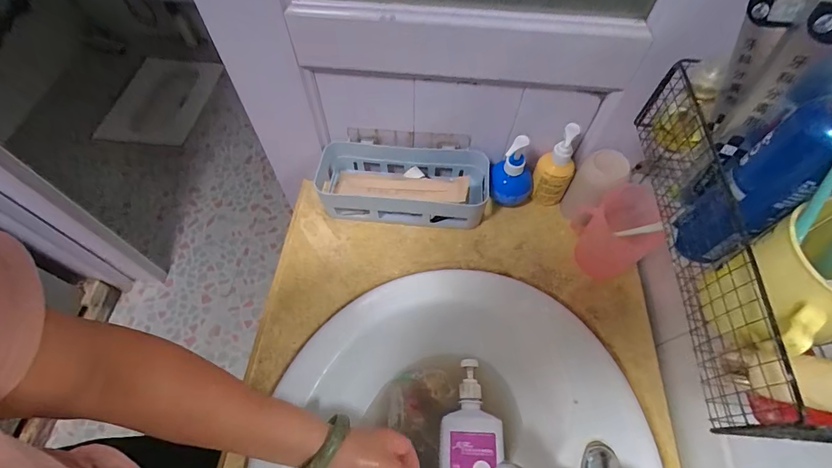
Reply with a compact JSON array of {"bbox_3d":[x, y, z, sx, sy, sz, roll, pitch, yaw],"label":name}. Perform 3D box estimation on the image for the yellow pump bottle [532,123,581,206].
[{"bbox_3d":[0.200,-0.094,0.556,0.051,0.130,0.045,25,63,14],"label":"yellow pump bottle"}]

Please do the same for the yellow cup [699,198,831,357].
[{"bbox_3d":[0.255,0.033,0.258,0.091,0.085,0.074,-13,61,-8],"label":"yellow cup"}]

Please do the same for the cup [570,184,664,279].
[{"bbox_3d":[0.271,0.000,0.520,0.087,0.088,0.083,0,60,0],"label":"cup"}]

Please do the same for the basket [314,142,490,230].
[{"bbox_3d":[-0.026,-0.075,0.589,0.265,0.067,0.100,3,60,2],"label":"basket"}]

